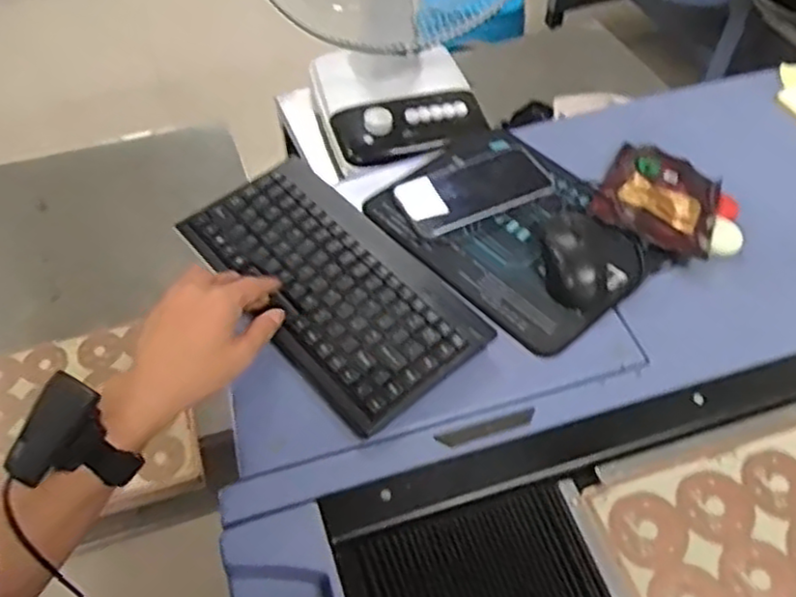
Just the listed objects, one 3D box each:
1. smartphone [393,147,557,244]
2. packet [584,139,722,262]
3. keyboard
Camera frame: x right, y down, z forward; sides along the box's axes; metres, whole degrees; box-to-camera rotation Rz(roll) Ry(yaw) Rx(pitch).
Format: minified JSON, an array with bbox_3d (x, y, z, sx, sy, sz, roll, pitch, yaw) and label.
[{"bbox_3d":[0.078,-0.118,0.742,0.150,0.009,0.093,-22,56,-17],"label":"smartphone"},{"bbox_3d":[0.277,-0.106,0.751,0.120,0.033,0.143,21,55,14],"label":"packet"},{"bbox_3d":[-0.062,-0.018,0.642,0.148,0.017,0.280,-34,62,-21],"label":"keyboard"}]

